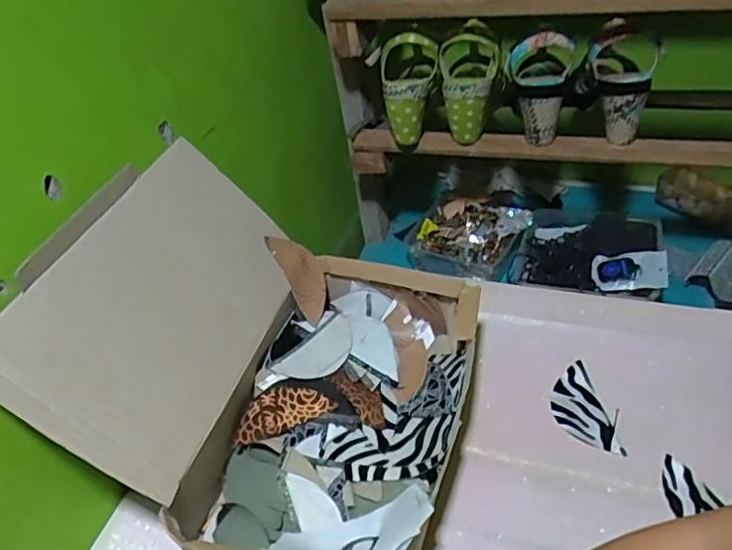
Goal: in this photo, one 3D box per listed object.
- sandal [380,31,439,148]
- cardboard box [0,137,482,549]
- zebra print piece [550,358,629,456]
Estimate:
[{"bbox_3d":[0.054,-0.252,0.823,0.081,0.144,0.074,6,16,15],"label":"sandal"},{"bbox_3d":[-0.082,0.078,0.559,0.322,0.251,0.332,8,44,18],"label":"cardboard box"},{"bbox_3d":[0.229,0.142,0.624,0.058,0.004,0.106,-22,44,-6],"label":"zebra print piece"}]

